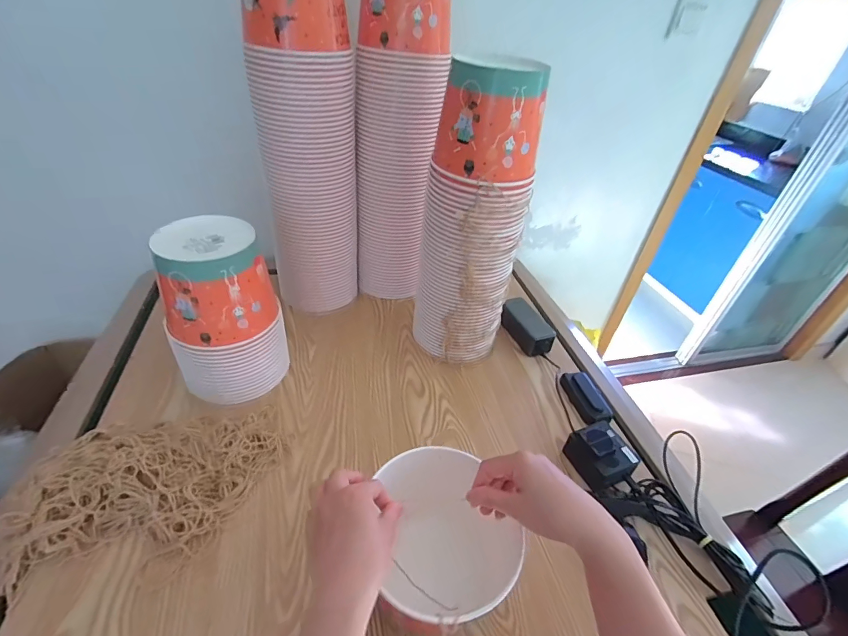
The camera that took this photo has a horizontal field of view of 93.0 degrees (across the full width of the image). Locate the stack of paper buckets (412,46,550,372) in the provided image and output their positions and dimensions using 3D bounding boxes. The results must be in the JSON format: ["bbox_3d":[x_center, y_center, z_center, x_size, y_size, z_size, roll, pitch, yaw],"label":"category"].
[{"bbox_3d":[0.077,-0.141,0.667,0.160,0.468,0.153,9,39,2],"label":"stack of paper buckets"}]

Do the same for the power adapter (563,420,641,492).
[{"bbox_3d":[0.261,0.200,0.598,0.069,0.058,0.083,-11,42,-21],"label":"power adapter"}]

